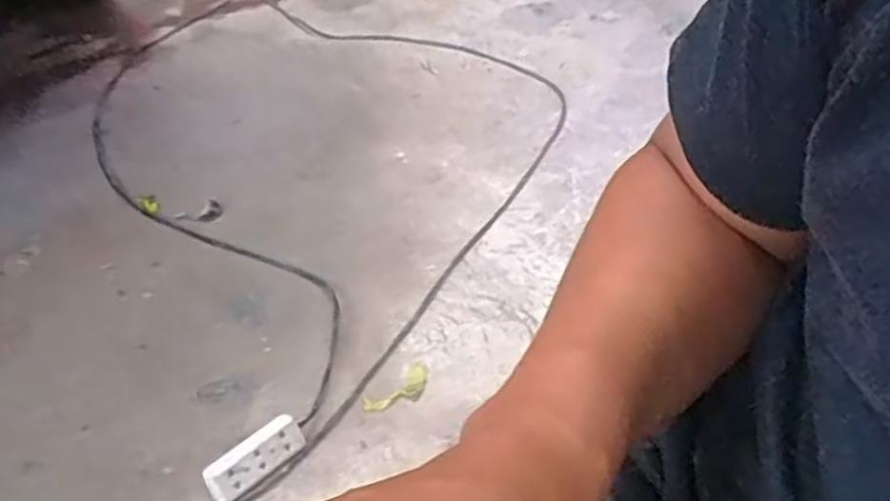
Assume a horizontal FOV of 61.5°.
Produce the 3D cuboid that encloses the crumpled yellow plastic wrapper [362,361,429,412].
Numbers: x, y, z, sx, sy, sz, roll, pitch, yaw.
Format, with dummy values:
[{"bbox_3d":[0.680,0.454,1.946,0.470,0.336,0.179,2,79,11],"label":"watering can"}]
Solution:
[{"bbox_3d":[-0.054,0.174,0.932,0.045,0.006,0.103,32,48,31],"label":"crumpled yellow plastic wrapper"}]

